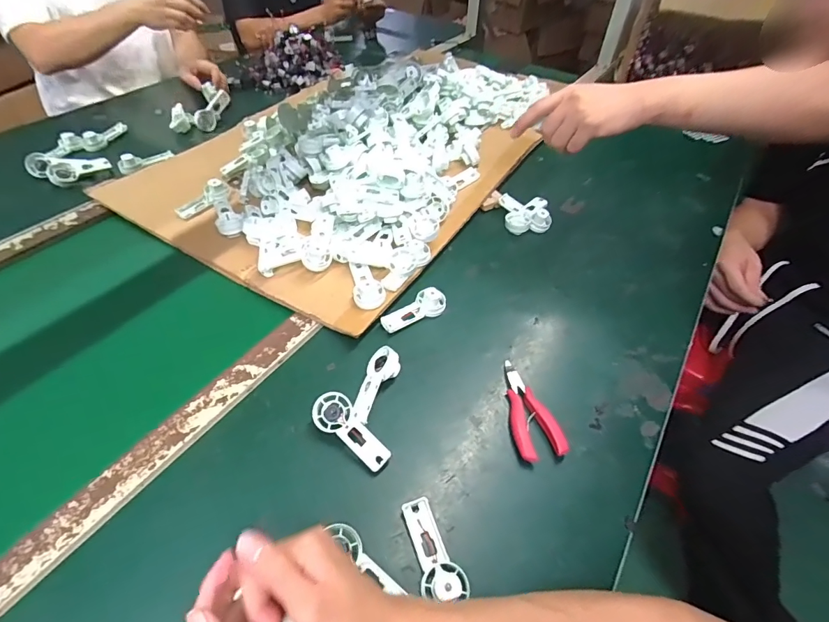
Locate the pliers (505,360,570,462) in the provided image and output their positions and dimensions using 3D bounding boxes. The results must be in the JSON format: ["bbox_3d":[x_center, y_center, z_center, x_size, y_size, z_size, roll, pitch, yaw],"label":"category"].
[{"bbox_3d":[0.124,0.109,0.487,0.050,0.016,0.120,-10,49,-13],"label":"pliers"}]

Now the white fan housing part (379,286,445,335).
[{"bbox_3d":[0.000,-0.002,0.569,0.094,0.026,0.032,-24,54,-24],"label":"white fan housing part"}]

